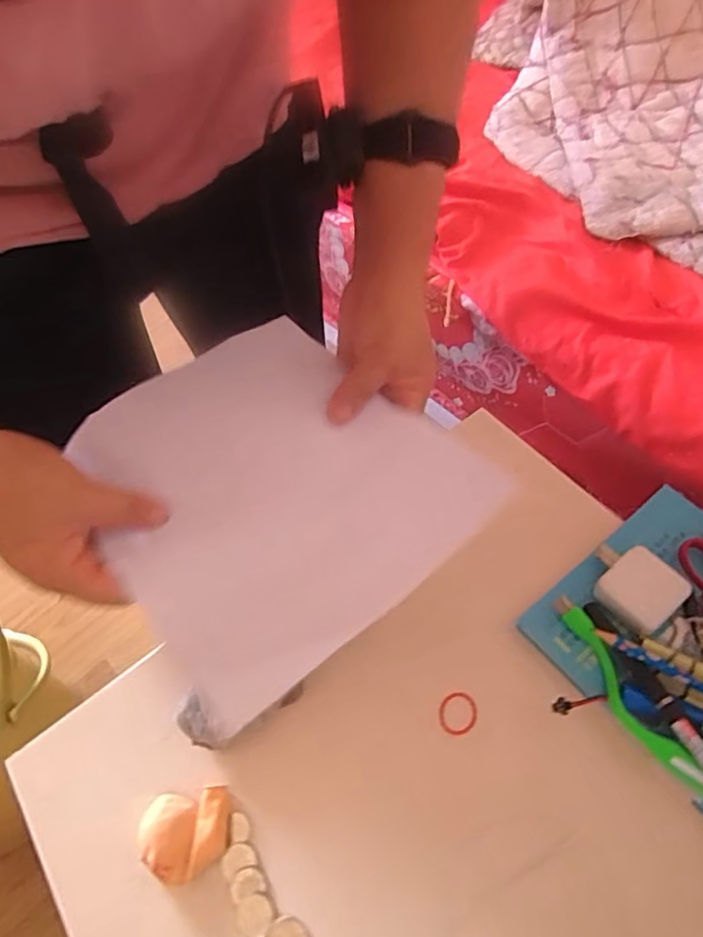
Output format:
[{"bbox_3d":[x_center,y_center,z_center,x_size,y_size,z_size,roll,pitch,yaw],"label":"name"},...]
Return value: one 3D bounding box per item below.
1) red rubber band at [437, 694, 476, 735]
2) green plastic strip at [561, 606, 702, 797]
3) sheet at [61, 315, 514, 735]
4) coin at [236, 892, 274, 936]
[{"bbox_3d":[0.077,0.179,0.425,0.029,0.006,0.027,-6,55,9],"label":"red rubber band"},{"bbox_3d":[0.184,0.154,0.386,0.023,0.021,0.137,-25,58,-11],"label":"green plastic strip"},{"bbox_3d":[-0.053,0.004,0.358,0.202,0.036,0.215,-39,62,-19],"label":"sheet"},{"bbox_3d":[-0.061,0.282,0.368,0.022,0.007,0.022,2,51,-2],"label":"coin"}]

